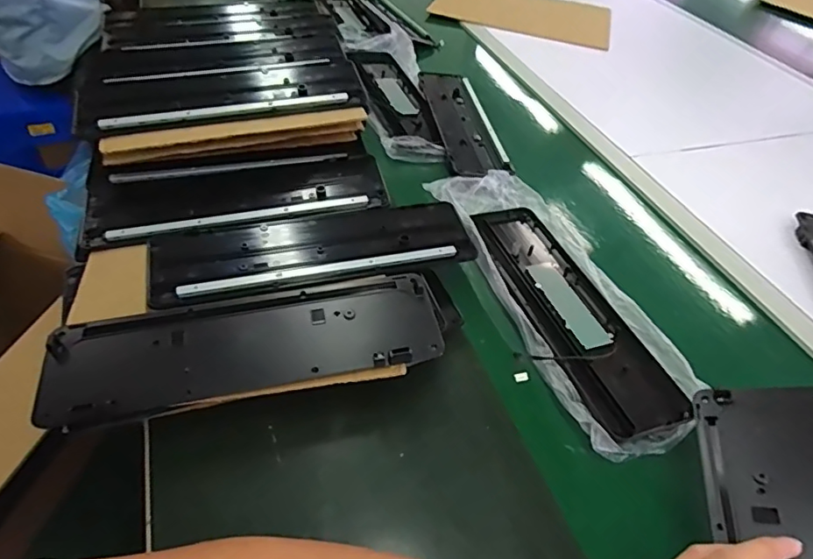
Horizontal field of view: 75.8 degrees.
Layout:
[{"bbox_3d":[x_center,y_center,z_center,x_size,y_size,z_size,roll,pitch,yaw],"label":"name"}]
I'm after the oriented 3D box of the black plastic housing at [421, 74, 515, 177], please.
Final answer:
[{"bbox_3d":[0.096,-0.284,0.927,0.098,0.017,0.360,-3,46,-10],"label":"black plastic housing"}]

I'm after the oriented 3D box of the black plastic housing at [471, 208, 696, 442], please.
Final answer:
[{"bbox_3d":[0.192,0.028,0.641,0.116,0.015,0.355,-11,48,-18],"label":"black plastic housing"}]

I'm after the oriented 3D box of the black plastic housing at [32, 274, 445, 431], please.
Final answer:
[{"bbox_3d":[-0.147,0.060,0.494,0.355,0.029,0.102,-6,46,-13],"label":"black plastic housing"}]

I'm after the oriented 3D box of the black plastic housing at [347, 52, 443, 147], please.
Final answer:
[{"bbox_3d":[-0.022,-0.346,0.980,0.105,0.031,0.359,-7,47,-14],"label":"black plastic housing"}]

